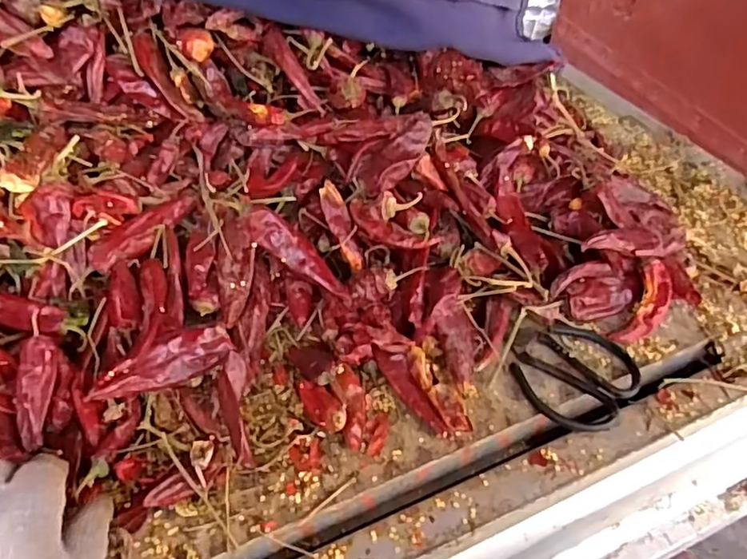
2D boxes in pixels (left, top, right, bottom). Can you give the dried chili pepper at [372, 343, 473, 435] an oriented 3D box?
[{"bbox_3d":[0.041,0.086,0.477,0.034,0.026,0.095,-35,72,-29],"label":"dried chili pepper"}]

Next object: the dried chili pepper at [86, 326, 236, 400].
[{"bbox_3d":[-0.166,0.067,0.465,0.107,0.027,0.032,-28,53,-25],"label":"dried chili pepper"}]

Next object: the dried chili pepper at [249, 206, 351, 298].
[{"bbox_3d":[-0.065,-0.020,0.505,0.108,0.026,0.024,41,51,-8],"label":"dried chili pepper"}]

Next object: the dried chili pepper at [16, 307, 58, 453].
[{"bbox_3d":[-0.251,0.074,0.436,0.023,0.020,0.101,-2,79,-3],"label":"dried chili pepper"}]

